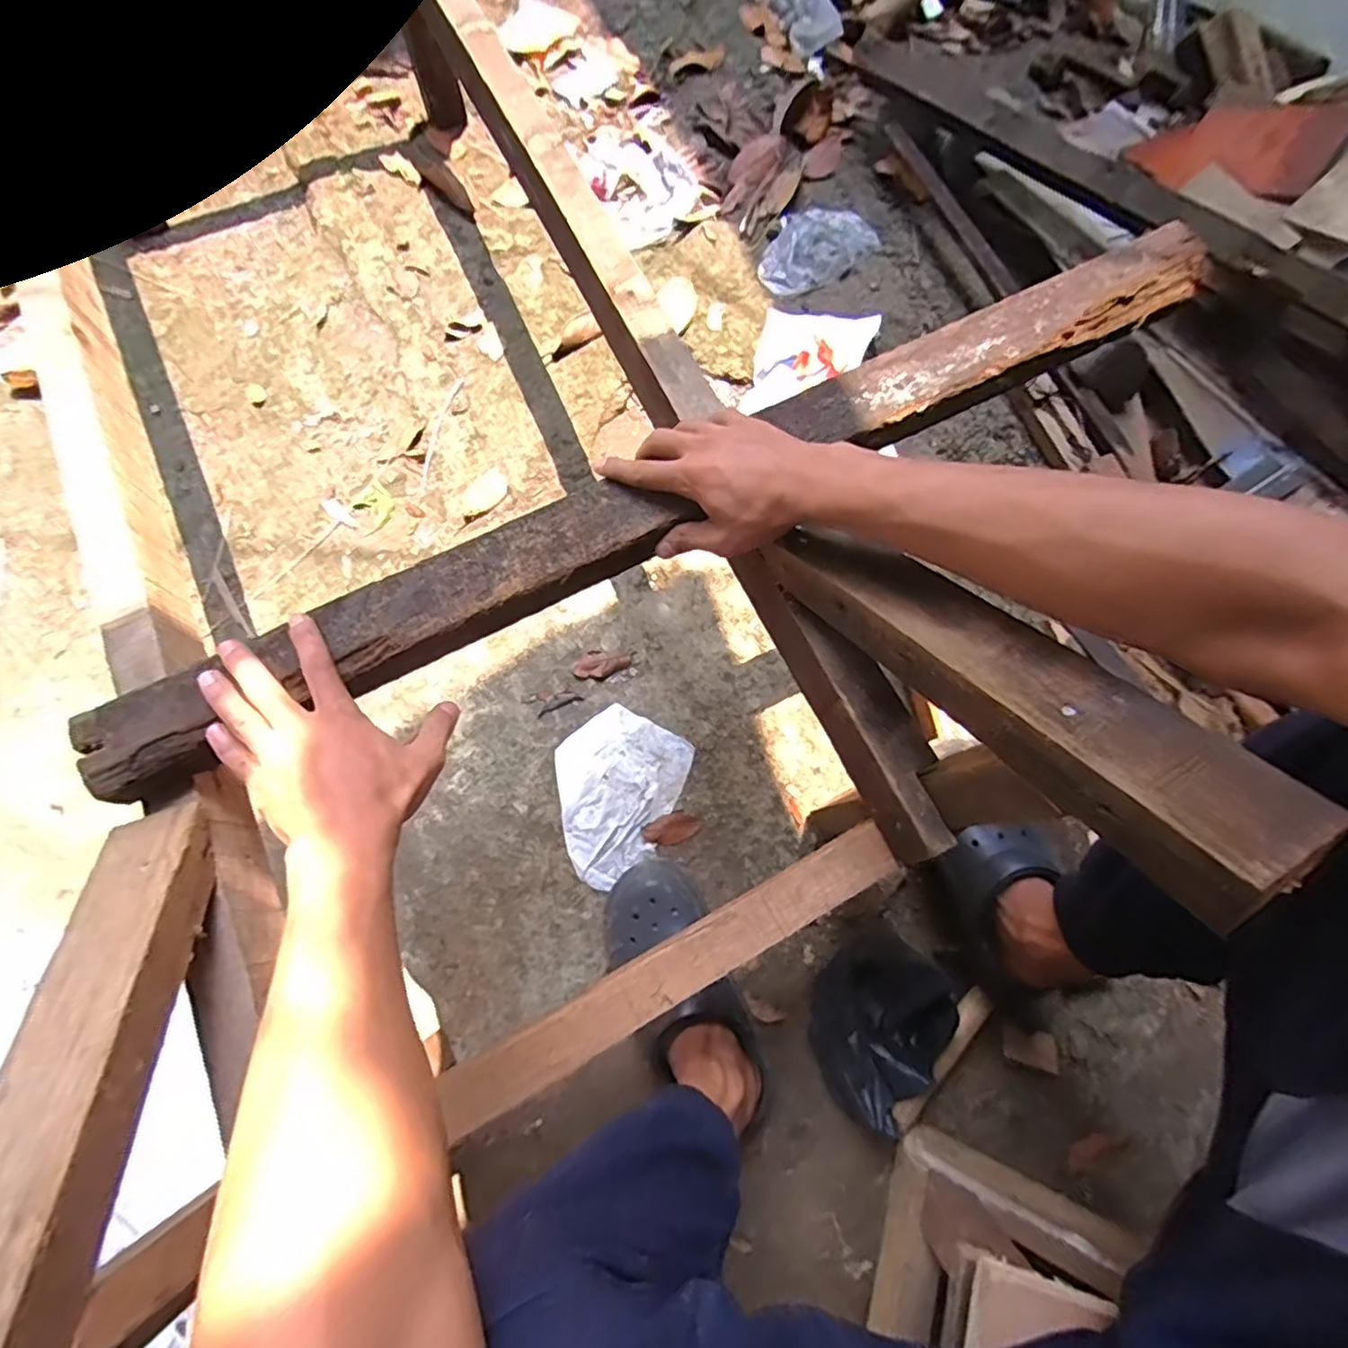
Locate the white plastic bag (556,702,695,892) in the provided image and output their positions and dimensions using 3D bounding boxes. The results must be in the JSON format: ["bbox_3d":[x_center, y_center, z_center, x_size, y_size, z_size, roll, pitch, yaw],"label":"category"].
[{"bbox_3d":[-0.076,0.143,0.752,0.148,0.005,0.196,23,75,4],"label":"white plastic bag"}]

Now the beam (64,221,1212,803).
[{"bbox_3d":[0.021,-0.139,0.467,0.893,0.037,0.067,-27,77,-6],"label":"beam"}]

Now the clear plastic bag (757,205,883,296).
[{"bbox_3d":[0.231,-0.700,1.030,0.199,0.023,0.129,-28,78,-9],"label":"clear plastic bag"}]

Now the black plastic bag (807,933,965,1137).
[{"bbox_3d":[0.202,0.360,0.658,0.135,0.100,0.177,35,76,7],"label":"black plastic bag"}]

